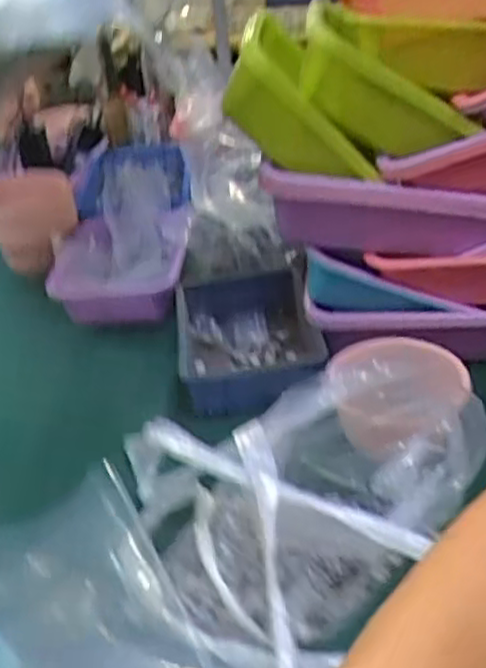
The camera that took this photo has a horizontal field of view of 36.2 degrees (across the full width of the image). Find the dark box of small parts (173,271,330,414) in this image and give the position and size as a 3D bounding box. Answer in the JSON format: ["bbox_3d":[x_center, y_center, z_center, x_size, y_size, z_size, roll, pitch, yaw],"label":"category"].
[{"bbox_3d":[0.004,0.009,0.929,0.166,0.070,0.231,-9,33,-2],"label":"dark box of small parts"}]

